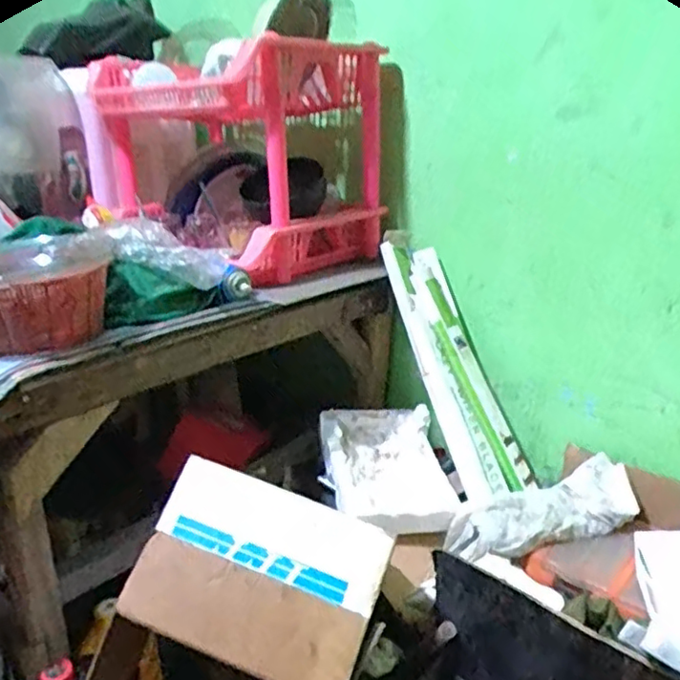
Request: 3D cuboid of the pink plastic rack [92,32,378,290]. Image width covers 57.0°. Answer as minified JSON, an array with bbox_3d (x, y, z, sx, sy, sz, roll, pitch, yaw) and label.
[{"bbox_3d":[-0.190,-0.314,1.124,0.467,0.342,0.343,13,24,37],"label":"pink plastic rack"}]

